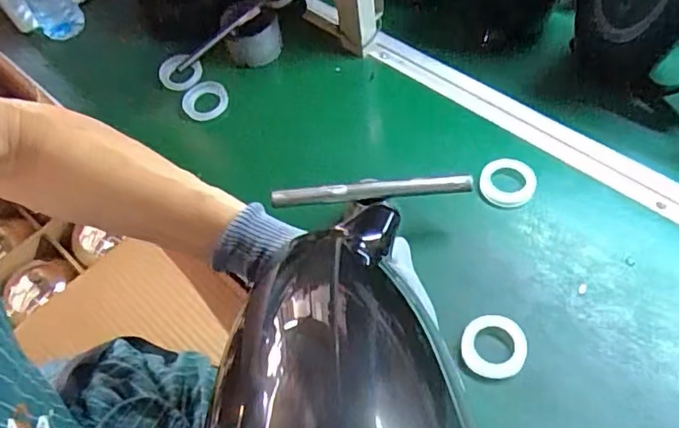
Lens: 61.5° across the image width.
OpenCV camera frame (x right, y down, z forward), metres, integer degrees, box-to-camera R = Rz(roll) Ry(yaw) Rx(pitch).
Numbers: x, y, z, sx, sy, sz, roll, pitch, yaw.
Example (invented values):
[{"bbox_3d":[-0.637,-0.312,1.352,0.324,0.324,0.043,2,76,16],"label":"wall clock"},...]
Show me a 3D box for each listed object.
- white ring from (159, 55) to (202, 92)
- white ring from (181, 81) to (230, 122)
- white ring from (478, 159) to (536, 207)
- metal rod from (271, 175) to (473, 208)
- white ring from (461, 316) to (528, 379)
[{"bbox_3d":[-0.218,-0.193,0.776,0.071,0.007,0.052,12,76,23],"label":"white ring"},{"bbox_3d":[-0.176,-0.149,0.748,0.063,0.011,0.054,-21,68,11],"label":"white ring"},{"bbox_3d":[0.183,-0.035,0.622,0.057,0.009,0.059,-3,56,5],"label":"white ring"},{"bbox_3d":[0.031,-0.023,0.573,0.198,0.020,0.014,-4,56,4],"label":"metal rod"},{"bbox_3d":[0.144,0.123,0.529,0.057,0.011,0.056,-3,56,5],"label":"white ring"}]

